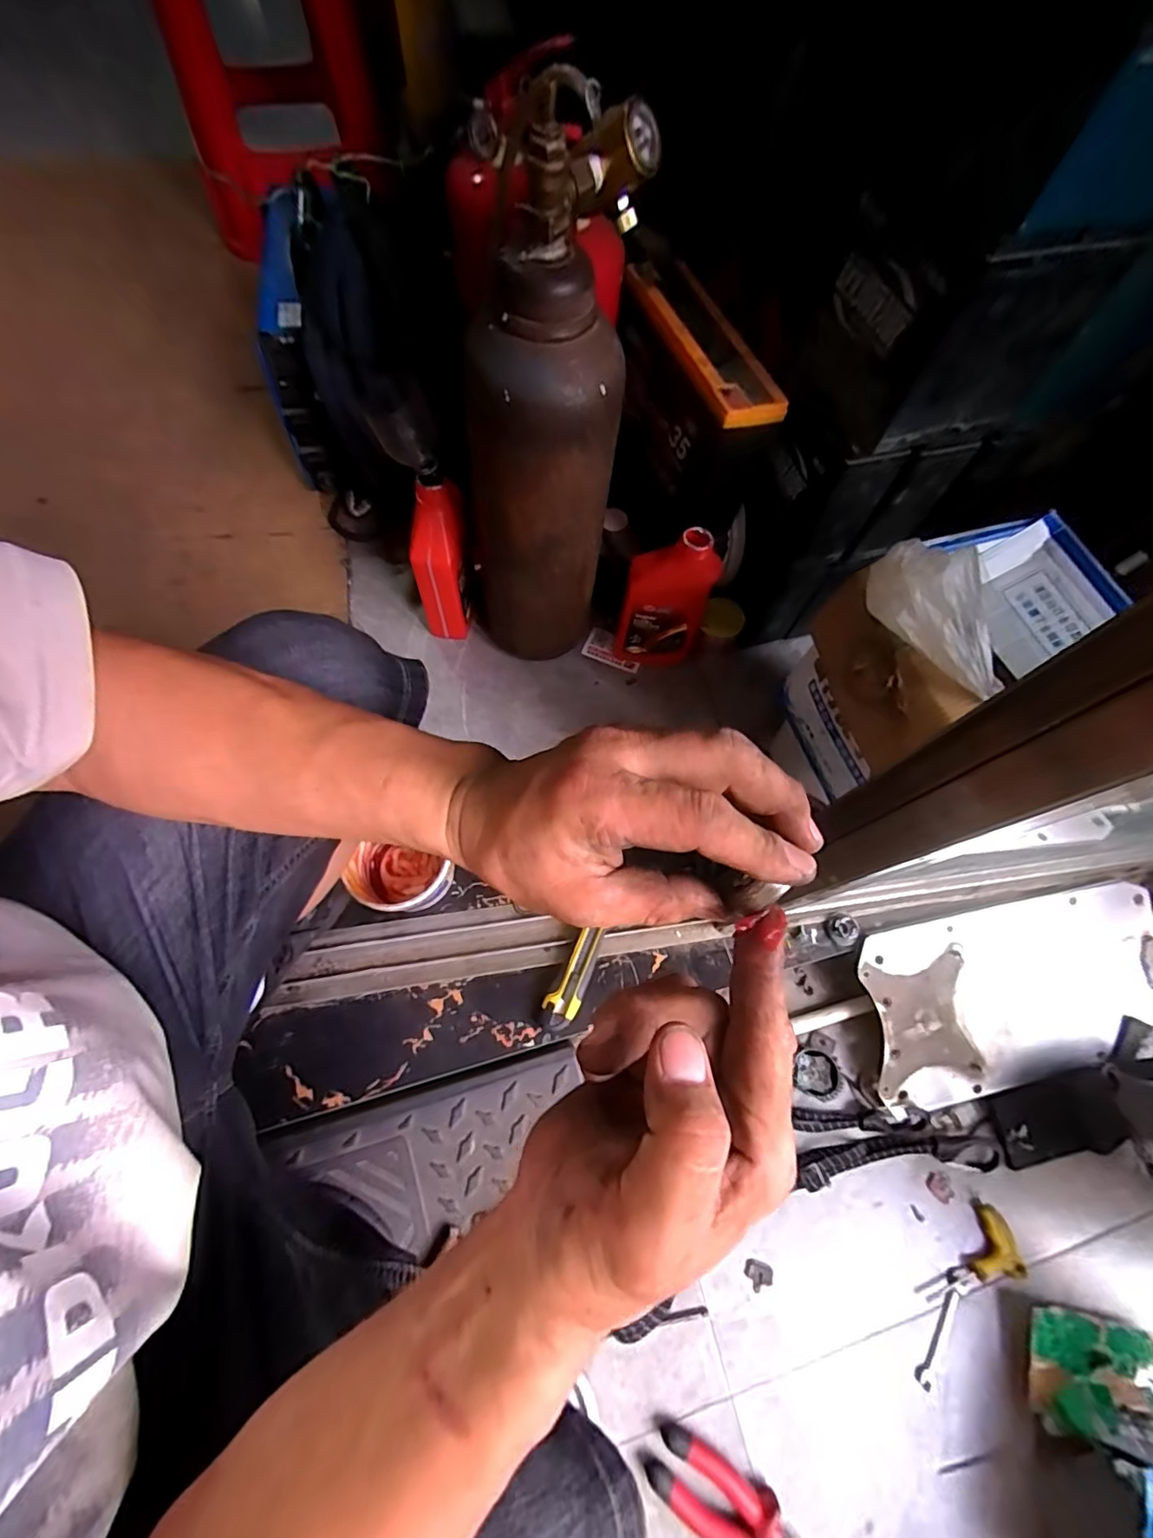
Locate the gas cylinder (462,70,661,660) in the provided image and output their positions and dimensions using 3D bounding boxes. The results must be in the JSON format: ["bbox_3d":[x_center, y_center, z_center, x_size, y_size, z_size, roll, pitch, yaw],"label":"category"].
[{"bbox_3d":[-0.037,-0.338,0.596,0.153,0.469,0.186,10,68,1],"label":"gas cylinder"}]

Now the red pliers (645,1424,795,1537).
[{"bbox_3d":[0.162,0.738,0.537,0.192,0.024,0.067,32,70,10],"label":"red pliers"}]

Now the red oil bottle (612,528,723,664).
[{"bbox_3d":[0.115,-0.219,0.730,0.110,0.200,0.056,4,68,-1],"label":"red oil bottle"}]

